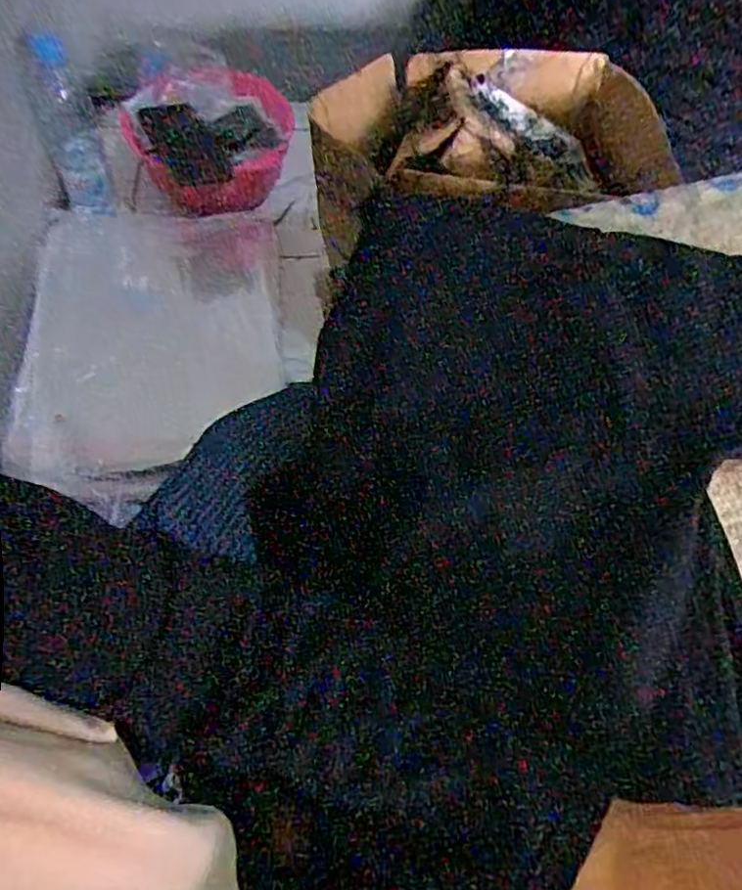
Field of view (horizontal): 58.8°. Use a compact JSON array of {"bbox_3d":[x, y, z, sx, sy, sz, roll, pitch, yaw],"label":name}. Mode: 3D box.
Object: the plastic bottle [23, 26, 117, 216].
[{"bbox_3d":[-0.360,-0.378,0.791,0.069,0.221,0.067,-21,63,-16],"label":"plastic bottle"}]

